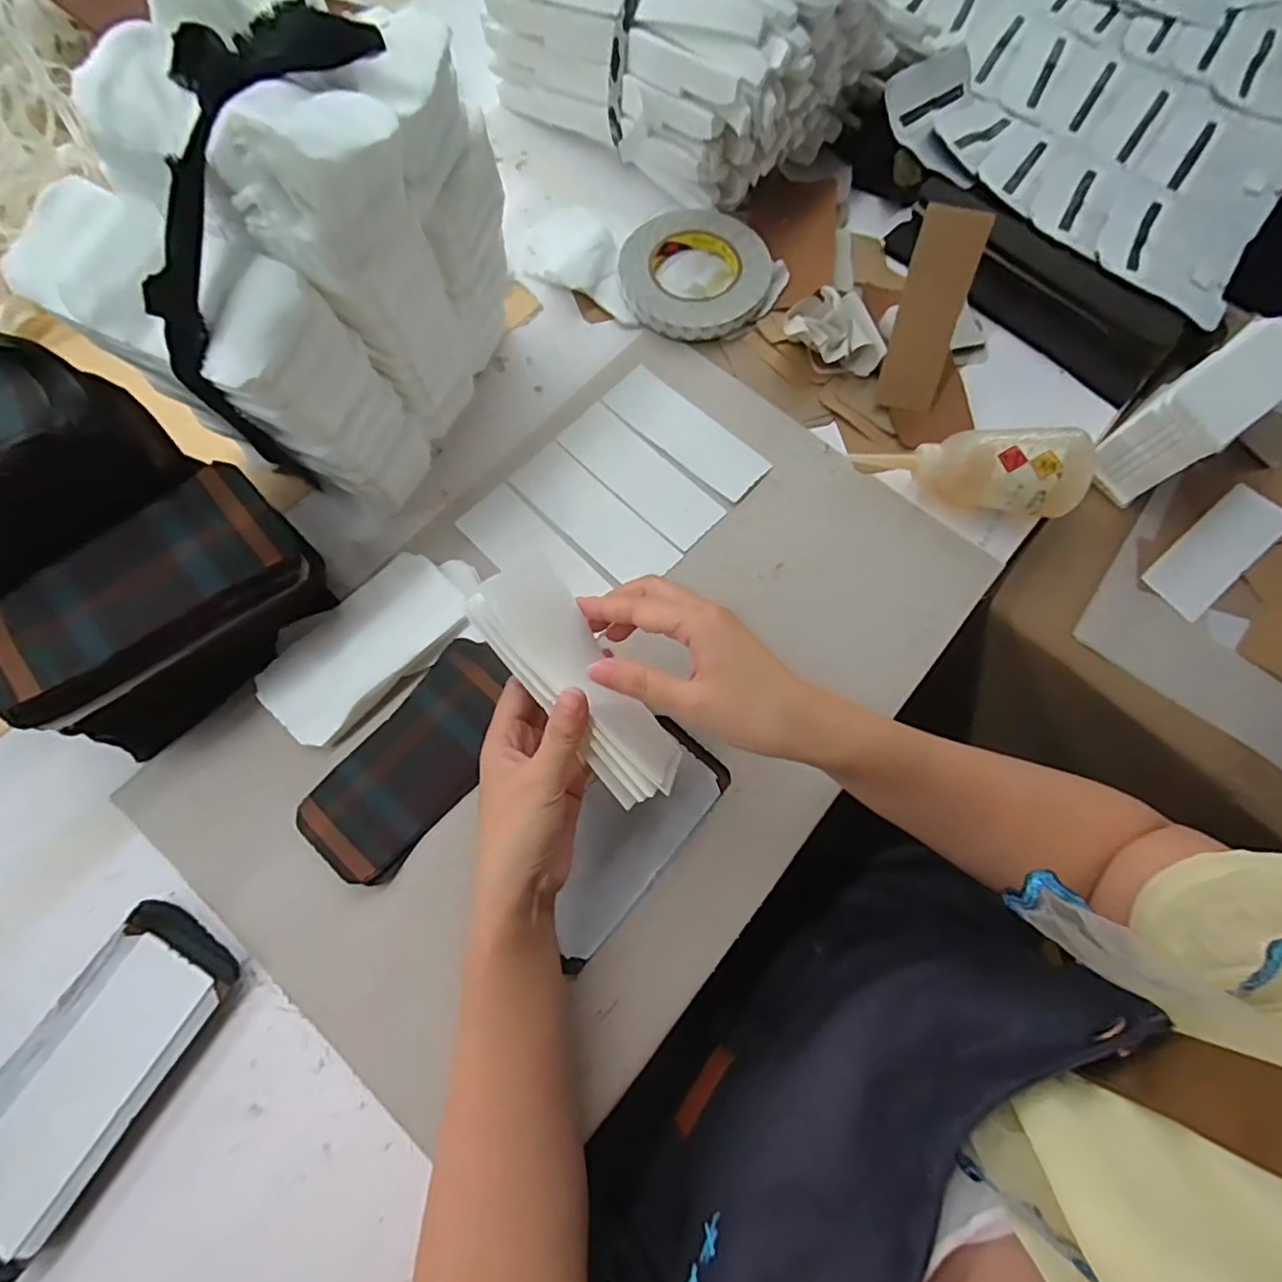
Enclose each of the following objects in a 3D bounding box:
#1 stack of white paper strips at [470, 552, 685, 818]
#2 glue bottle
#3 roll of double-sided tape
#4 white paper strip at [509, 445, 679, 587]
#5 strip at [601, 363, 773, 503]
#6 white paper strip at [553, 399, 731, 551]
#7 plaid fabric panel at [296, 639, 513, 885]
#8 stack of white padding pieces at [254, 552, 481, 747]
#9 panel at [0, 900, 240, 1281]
[{"bbox_3d":[-0.035,0.024,0.355,0.055,0.035,0.150,-36,92,-13],"label":"stack of white paper strips"},{"bbox_3d":[0.258,-0.136,0.482,0.170,0.062,0.054,9,71,15],"label":"glue bottle"},{"bbox_3d":[0.048,-0.332,0.554,0.131,0.024,0.133,1,72,-2],"label":"roll of double-sided tape"},{"bbox_3d":[-0.037,-0.100,0.490,0.144,0.004,0.053,43,75,11],"label":"white paper strip"},{"bbox_3d":[0.037,-0.175,0.512,0.145,0.005,0.051,42,78,10],"label":"strip"},{"bbox_3d":[0.000,-0.138,0.502,0.146,0.004,0.050,44,75,11],"label":"white paper strip"},{"bbox_3d":[-0.150,0.077,0.415,0.076,0.009,0.163,38,74,10],"label":"plaid fabric panel"},{"bbox_3d":[-0.192,-0.004,0.440,0.160,0.011,0.086,-42,78,-14],"label":"stack of white padding pieces"},{"bbox_3d":[-0.314,0.241,0.346,0.084,0.019,0.162,33,73,8],"label":"panel"}]

